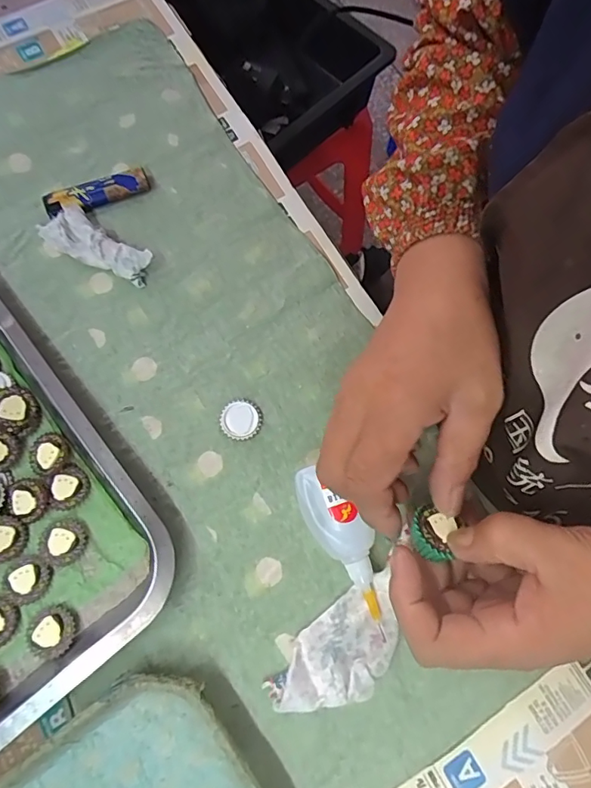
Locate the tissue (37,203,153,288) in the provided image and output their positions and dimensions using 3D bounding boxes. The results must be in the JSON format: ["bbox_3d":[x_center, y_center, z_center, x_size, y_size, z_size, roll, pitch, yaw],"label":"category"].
[{"bbox_3d":[-0.149,-0.111,0.359,0.085,0.021,0.032,32,75,7],"label":"tissue"}]

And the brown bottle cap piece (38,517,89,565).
[{"bbox_3d":[-0.147,0.093,0.308,0.029,0.005,0.027,-8,74,-5],"label":"brown bottle cap piece"}]

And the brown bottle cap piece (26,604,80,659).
[{"bbox_3d":[-0.147,0.143,0.294,0.028,0.007,0.028,-15,75,-7],"label":"brown bottle cap piece"}]

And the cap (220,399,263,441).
[{"bbox_3d":[-0.038,0.018,0.342,0.029,0.007,0.028,1,74,-2],"label":"cap"}]

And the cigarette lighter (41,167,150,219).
[{"bbox_3d":[-0.152,-0.154,0.375,0.078,0.014,0.021,-22,76,-8],"label":"cigarette lighter"}]

